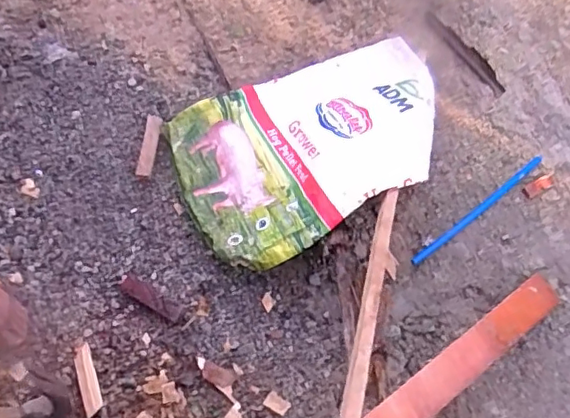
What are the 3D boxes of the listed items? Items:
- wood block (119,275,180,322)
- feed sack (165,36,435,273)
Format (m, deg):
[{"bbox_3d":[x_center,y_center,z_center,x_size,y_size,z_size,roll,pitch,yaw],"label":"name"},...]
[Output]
[{"bbox_3d":[-0.390,0.255,1.666,0.202,0.023,0.054,30,69,10],"label":"wood block"},{"bbox_3d":[0.090,-0.233,1.790,0.867,0.225,0.603,-27,71,-13],"label":"feed sack"}]

